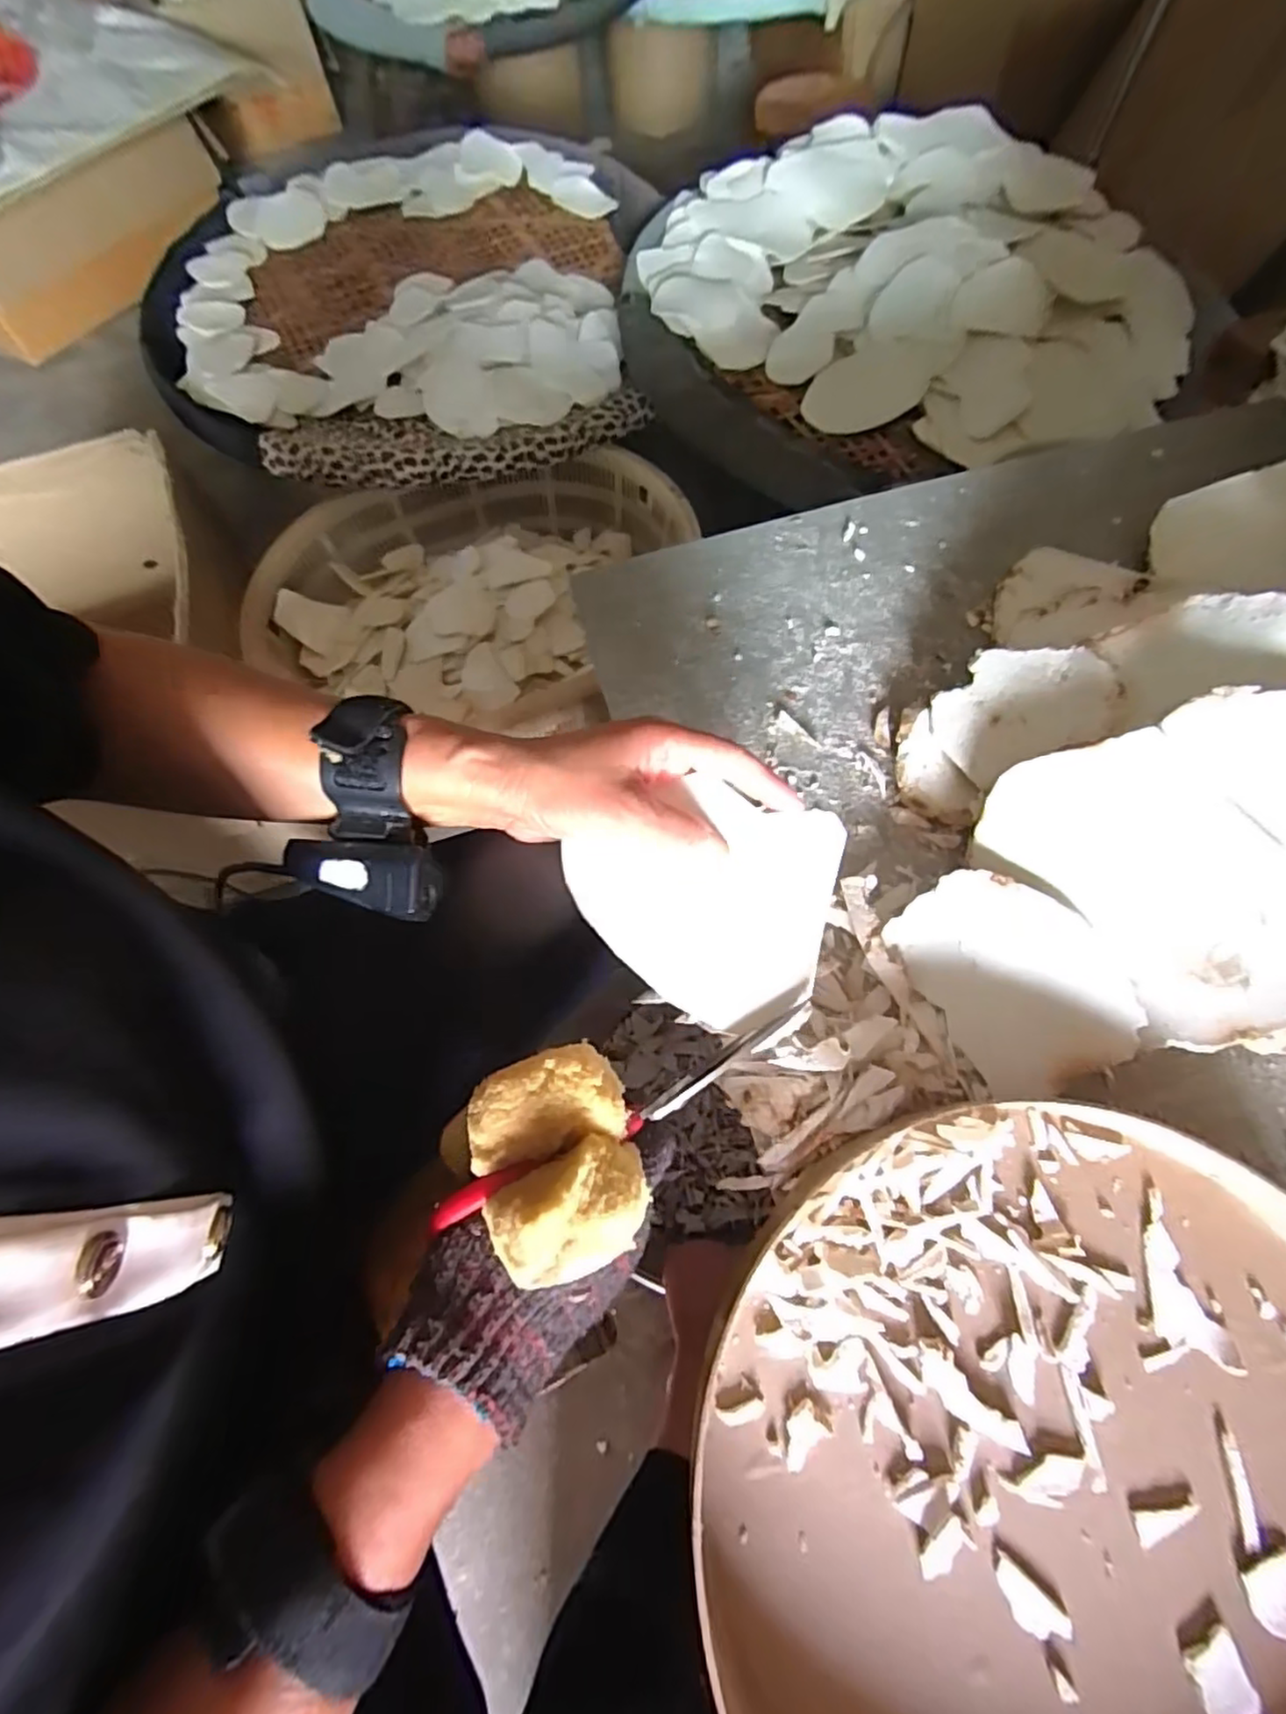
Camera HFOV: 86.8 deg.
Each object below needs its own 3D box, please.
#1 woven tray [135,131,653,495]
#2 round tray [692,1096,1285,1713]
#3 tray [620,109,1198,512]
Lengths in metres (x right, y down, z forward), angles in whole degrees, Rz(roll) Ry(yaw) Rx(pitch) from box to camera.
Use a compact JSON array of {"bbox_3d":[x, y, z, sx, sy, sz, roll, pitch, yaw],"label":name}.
[{"bbox_3d":[-0.403,-0.920,1.103,0.812,0.080,0.892,0,67,3],"label":"woven tray"},{"bbox_3d":[0.172,0.260,0.268,0.290,0.039,0.291,-1,67,3],"label":"round tray"},{"bbox_3d":[0.332,-0.839,0.991,0.686,0.141,0.695,-16,67,-3],"label":"tray"}]

